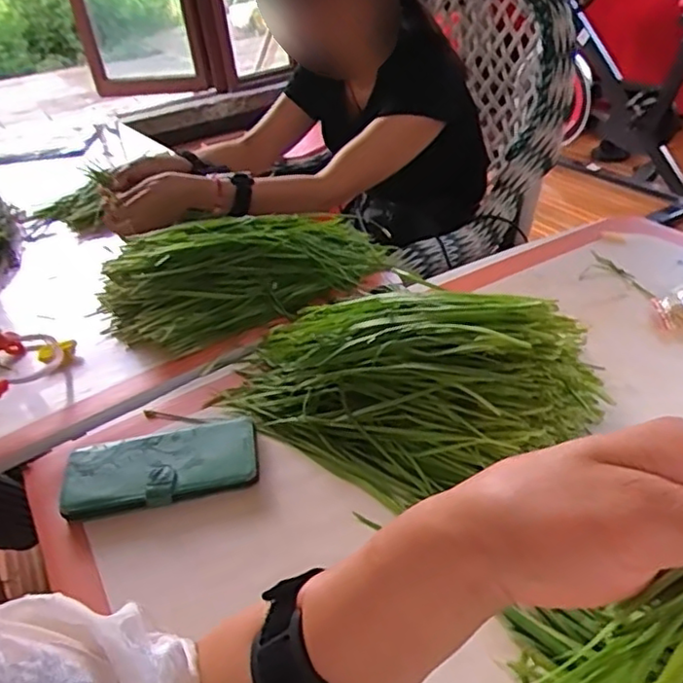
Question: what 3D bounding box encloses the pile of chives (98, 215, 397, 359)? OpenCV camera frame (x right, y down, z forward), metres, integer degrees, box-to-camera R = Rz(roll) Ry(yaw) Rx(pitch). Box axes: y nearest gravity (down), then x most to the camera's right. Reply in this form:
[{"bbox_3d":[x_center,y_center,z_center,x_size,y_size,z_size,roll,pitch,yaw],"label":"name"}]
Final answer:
[{"bbox_3d":[-0.108,-0.098,0.793,0.355,0.079,0.176,-26,39,-25],"label":"pile of chives"}]

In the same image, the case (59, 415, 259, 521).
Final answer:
[{"bbox_3d":[-0.156,0.106,0.560,0.161,0.016,0.082,-9,35,-3],"label":"case"}]

